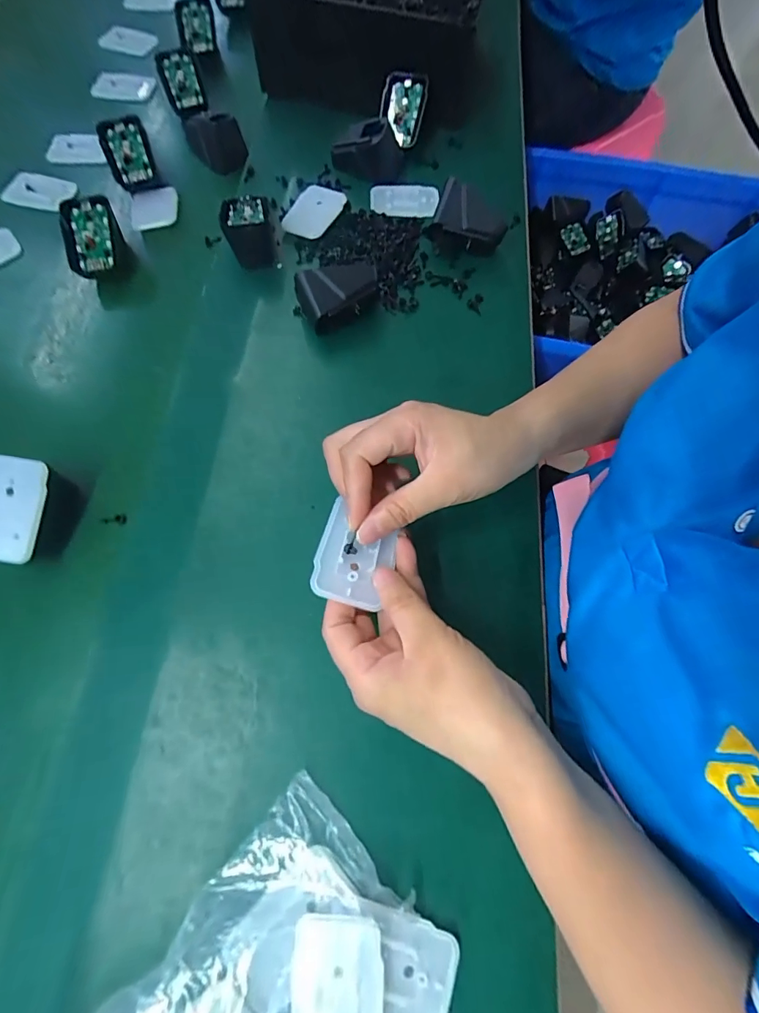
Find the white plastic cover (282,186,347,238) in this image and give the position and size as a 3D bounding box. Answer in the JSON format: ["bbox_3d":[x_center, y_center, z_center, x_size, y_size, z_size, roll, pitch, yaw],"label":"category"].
[{"bbox_3d":[-0.065,-0.292,0.428,0.043,0.007,0.070,28,71,11],"label":"white plastic cover"}]

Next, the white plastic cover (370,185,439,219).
[{"bbox_3d":[0.026,-0.318,0.451,0.070,0.009,0.047,-2,69,0],"label":"white plastic cover"}]

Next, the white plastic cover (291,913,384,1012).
[{"bbox_3d":[-0.021,0.247,0.216,0.045,0.006,0.066,1,69,1],"label":"white plastic cover"}]

